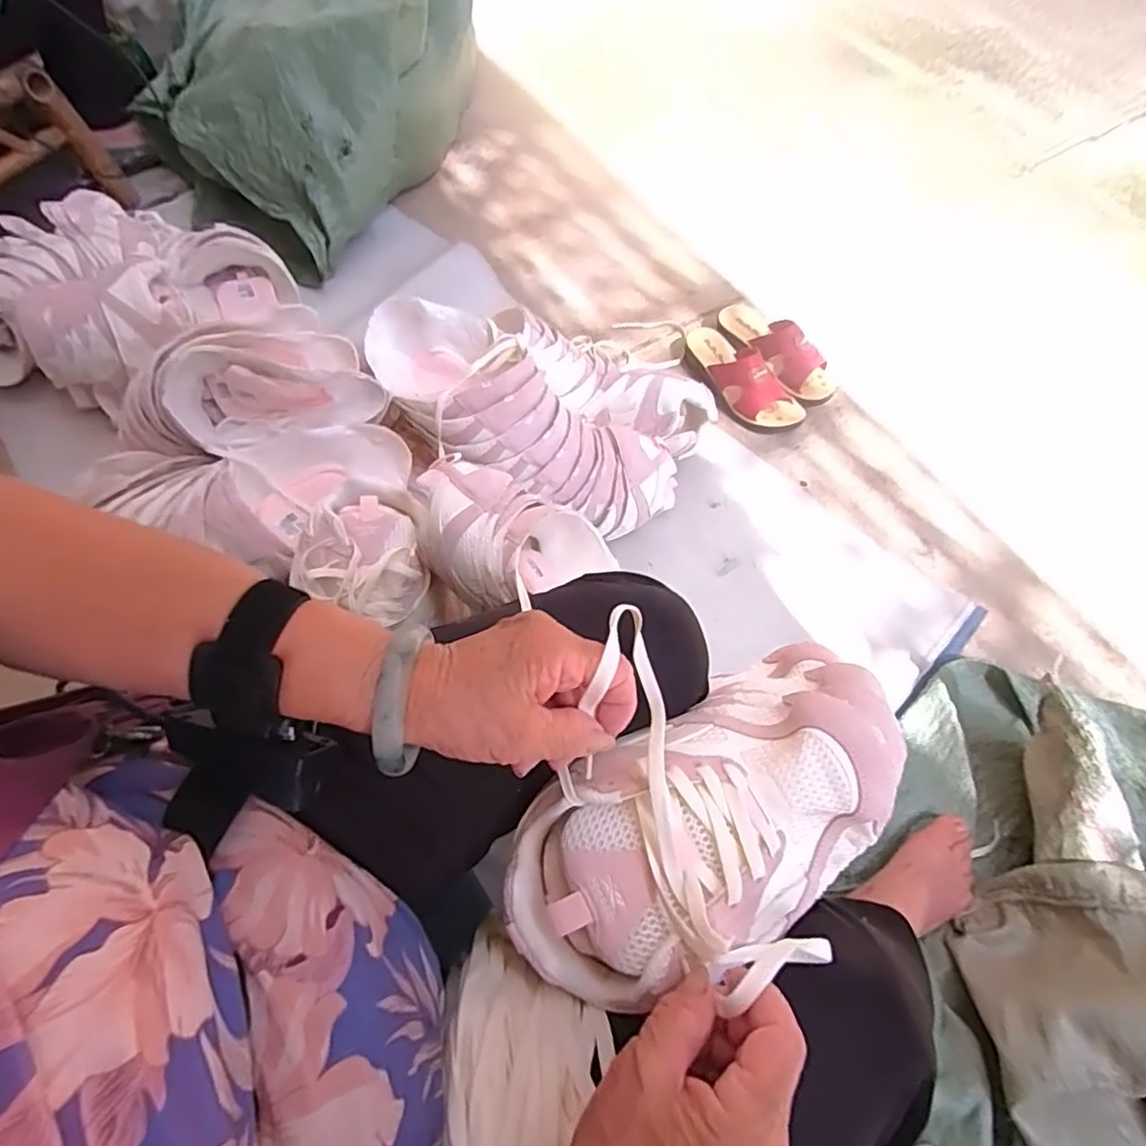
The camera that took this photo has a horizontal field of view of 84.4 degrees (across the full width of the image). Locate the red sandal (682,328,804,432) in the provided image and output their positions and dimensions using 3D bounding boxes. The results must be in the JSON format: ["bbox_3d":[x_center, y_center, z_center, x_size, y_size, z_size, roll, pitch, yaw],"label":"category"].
[{"bbox_3d":[0.250,-0.300,0.965,0.080,0.080,0.222,-38,68,-14],"label":"red sandal"}]

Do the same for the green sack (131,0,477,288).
[{"bbox_3d":[-0.423,-0.903,1.155,0.463,0.318,0.654,28,69,15],"label":"green sack"}]

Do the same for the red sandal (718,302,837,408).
[{"bbox_3d":[0.321,-0.363,1.000,0.089,0.073,0.231,-27,66,-9],"label":"red sandal"}]

